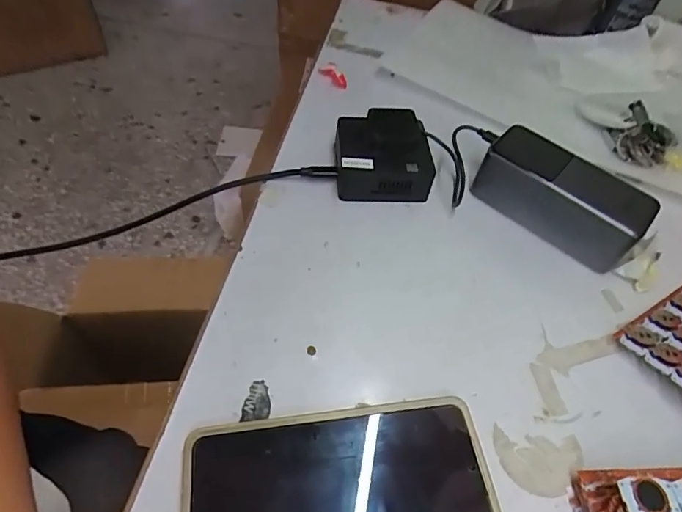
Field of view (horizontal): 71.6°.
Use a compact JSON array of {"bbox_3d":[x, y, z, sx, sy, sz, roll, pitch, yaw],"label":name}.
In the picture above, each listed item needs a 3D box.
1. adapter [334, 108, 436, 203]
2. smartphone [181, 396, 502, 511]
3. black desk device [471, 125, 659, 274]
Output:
[{"bbox_3d":[0.034,-0.088,0.404,0.077,0.040,0.075,-2,54,-7],"label":"adapter"},{"bbox_3d":[0.000,0.129,0.261,0.166,0.015,0.082,-5,55,-9],"label":"smartphone"},{"bbox_3d":[0.178,-0.047,0.384,0.133,0.047,0.061,40,60,21],"label":"black desk device"}]

